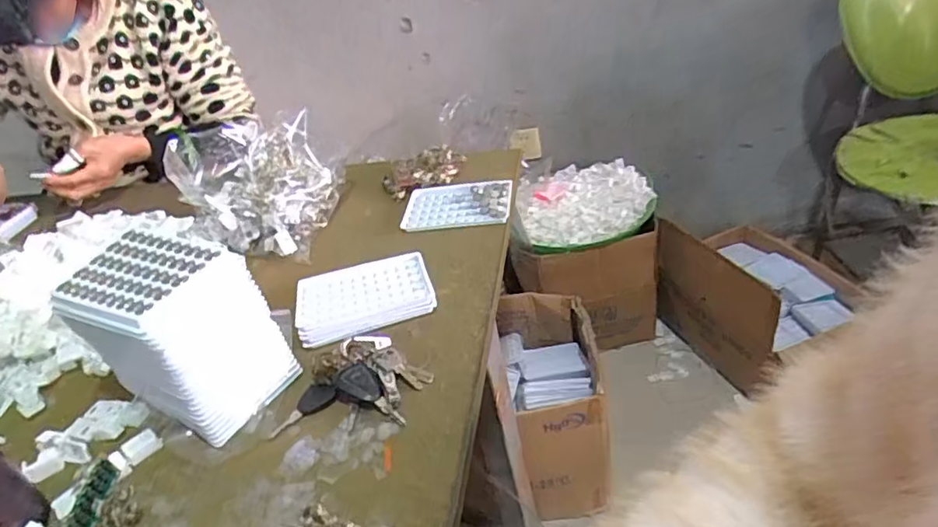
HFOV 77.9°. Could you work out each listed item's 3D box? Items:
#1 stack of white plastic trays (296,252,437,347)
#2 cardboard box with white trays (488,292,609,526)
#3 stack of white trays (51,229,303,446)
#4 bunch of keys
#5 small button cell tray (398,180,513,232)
[{"bbox_3d":[-0.104,0.031,0.578,0.132,0.017,0.090,-16,34,-6],"label":"stack of white plastic trays"},{"bbox_3d":[0.170,0.273,1.124,0.161,0.282,0.314,-7,34,7],"label":"cardboard box with white trays"},{"bbox_3d":[-0.240,0.053,0.480,0.139,0.120,0.097,11,39,27],"label":"stack of white trays"},{"bbox_3d":[-0.098,0.097,0.475,0.125,0.024,0.082,-18,34,-9],"label":"bunch of keys"},{"bbox_3d":[-0.015,-0.074,0.715,0.133,0.009,0.084,-5,39,15],"label":"small button cell tray"}]

